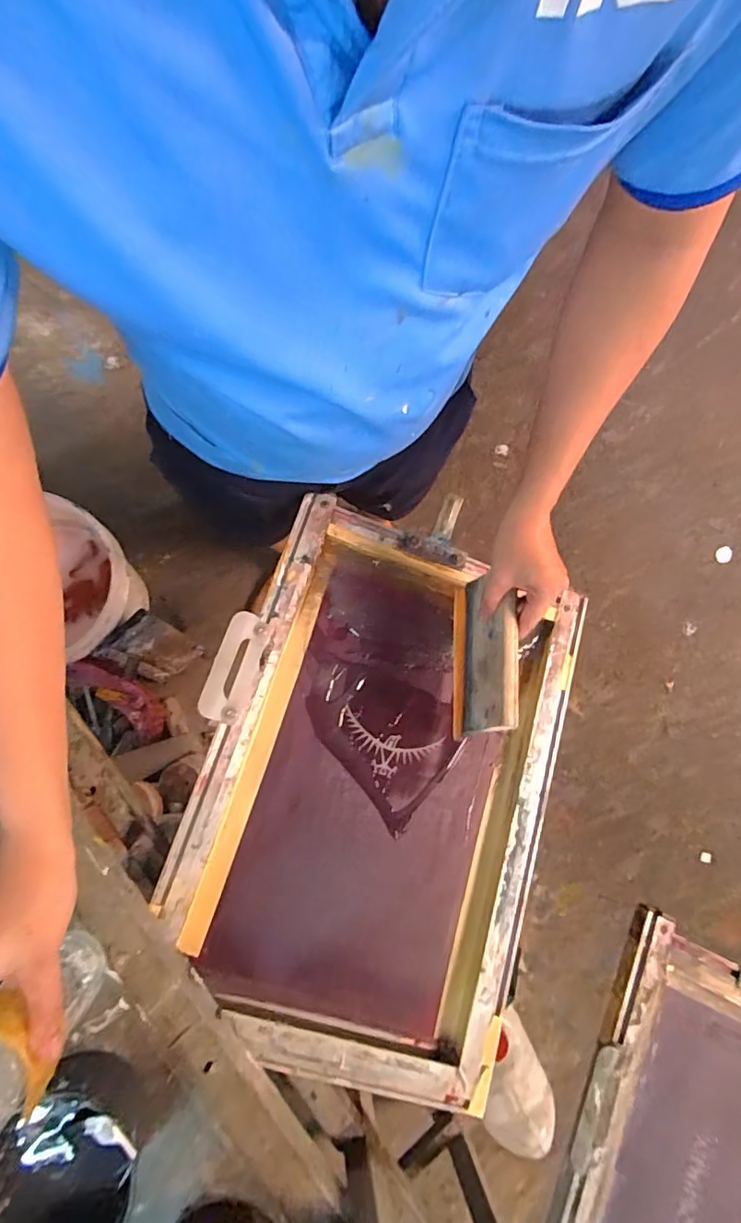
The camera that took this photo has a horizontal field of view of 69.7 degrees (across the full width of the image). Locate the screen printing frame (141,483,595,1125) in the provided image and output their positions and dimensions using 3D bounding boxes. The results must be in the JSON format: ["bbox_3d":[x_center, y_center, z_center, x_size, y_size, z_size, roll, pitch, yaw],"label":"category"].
[{"bbox_3d":[0.016,0.183,0.610,0.408,0.064,0.578,19,76,-6],"label":"screen printing frame"}]

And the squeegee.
[{"bbox_3d":[0.127,0.050,0.606,0.047,0.137,0.175,4,79,0],"label":"squeegee"}]

